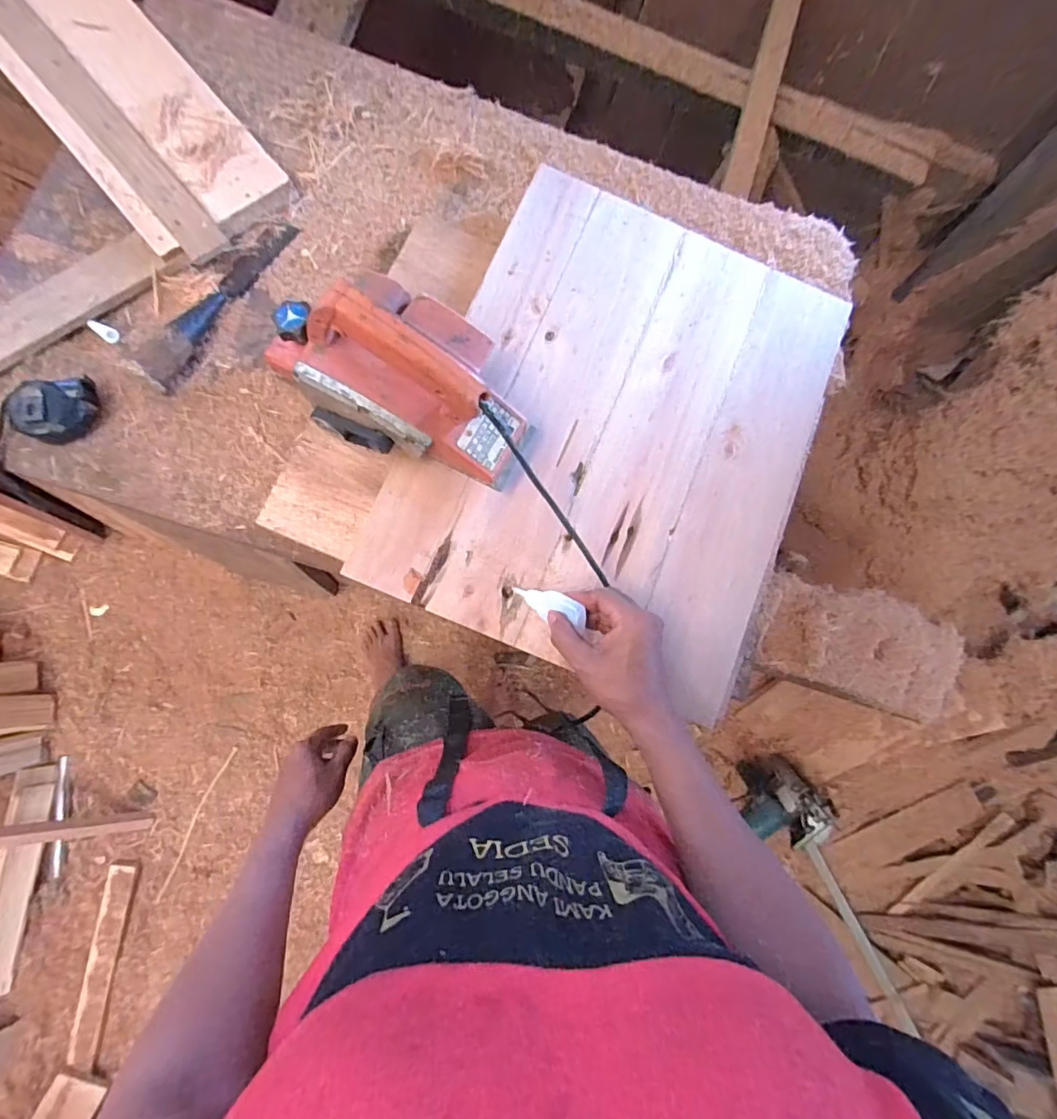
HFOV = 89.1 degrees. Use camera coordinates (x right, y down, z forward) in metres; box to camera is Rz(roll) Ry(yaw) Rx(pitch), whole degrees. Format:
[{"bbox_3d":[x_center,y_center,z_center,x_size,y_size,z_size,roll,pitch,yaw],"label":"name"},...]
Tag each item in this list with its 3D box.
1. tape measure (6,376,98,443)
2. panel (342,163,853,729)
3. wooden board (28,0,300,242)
[{"bbox_3d":[-0.472,-0.149,0.525,0.079,0.034,0.067,-1,83,-7],"label":"tape measure"},{"bbox_3d":[0.109,-0.139,0.571,0.401,0.014,0.502,23,78,-3],"label":"panel"},{"bbox_3d":[-0.432,-0.547,0.618,0.095,0.017,0.436,-39,82,-14],"label":"wooden board"}]

